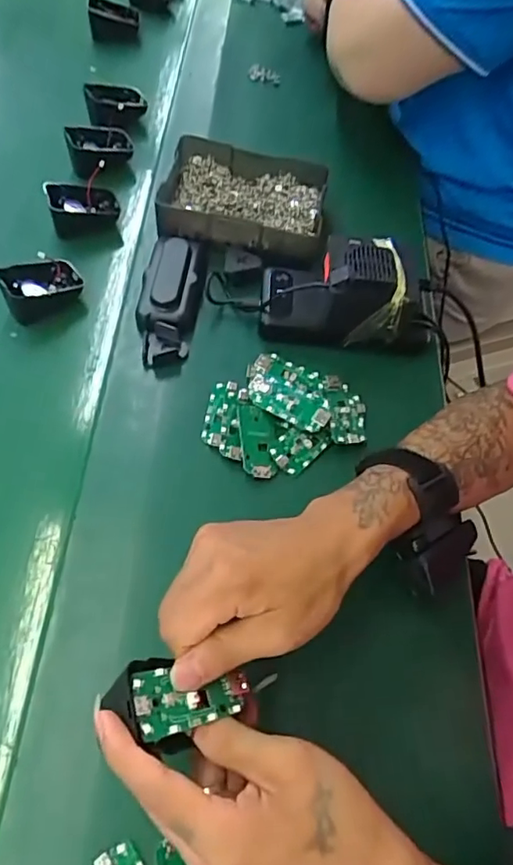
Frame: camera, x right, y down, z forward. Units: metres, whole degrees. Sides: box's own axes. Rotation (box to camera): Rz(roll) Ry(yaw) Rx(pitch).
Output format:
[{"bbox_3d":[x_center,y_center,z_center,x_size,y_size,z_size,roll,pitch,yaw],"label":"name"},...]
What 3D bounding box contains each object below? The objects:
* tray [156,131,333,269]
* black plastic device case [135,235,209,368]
[{"bbox_3d":[-0.010,-0.238,0.567,0.158,0.045,0.122,11,59,3],"label":"tray"},{"bbox_3d":[-0.077,-0.126,0.510,0.052,0.027,0.147,5,59,-1],"label":"black plastic device case"}]

